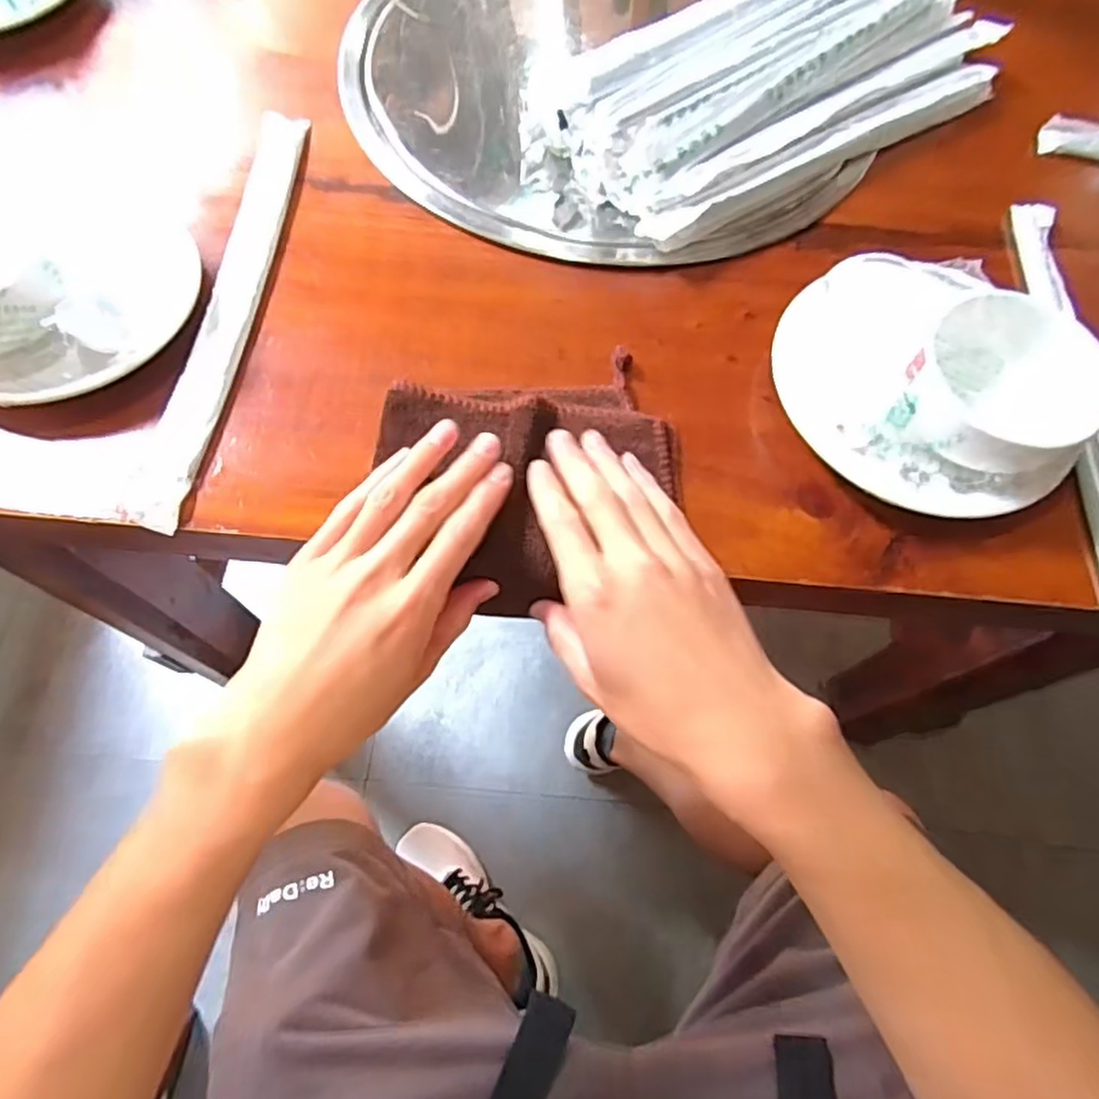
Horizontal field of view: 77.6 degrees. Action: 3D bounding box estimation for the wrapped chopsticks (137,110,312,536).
[{"bbox_3d":[-0.184,-0.147,0.397,0.029,0.011,0.295,5,66,0],"label":"wrapped chopsticks"}]

